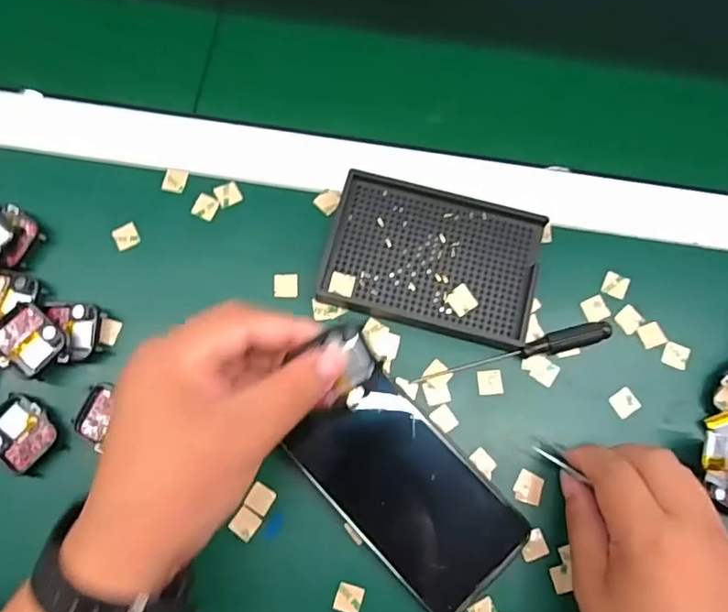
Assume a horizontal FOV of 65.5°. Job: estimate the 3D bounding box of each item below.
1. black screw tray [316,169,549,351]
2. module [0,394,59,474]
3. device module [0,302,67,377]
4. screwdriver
[{"bbox_3d":[0.045,-0.031,0.378,0.134,0.022,0.091,15,76,2],"label":"black screw tray"},{"bbox_3d":[-0.212,0.078,0.350,0.042,0.008,0.035,37,78,8],"label":"module"},{"bbox_3d":[-0.211,0.022,0.357,0.039,0.010,0.036,38,78,8],"label":"device module"},{"bbox_3d":[0.096,0.032,0.364,0.128,0.014,0.013,-15,77,-5],"label":"screwdriver"}]

